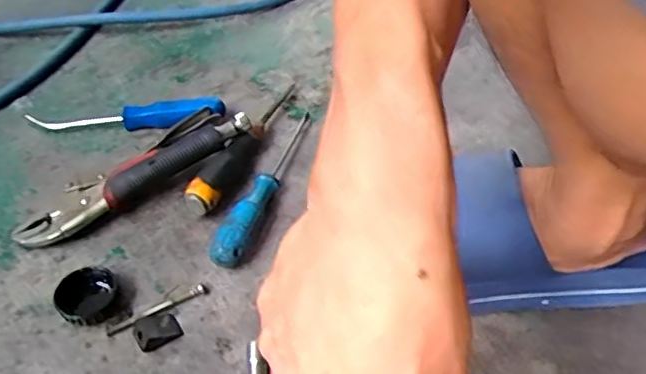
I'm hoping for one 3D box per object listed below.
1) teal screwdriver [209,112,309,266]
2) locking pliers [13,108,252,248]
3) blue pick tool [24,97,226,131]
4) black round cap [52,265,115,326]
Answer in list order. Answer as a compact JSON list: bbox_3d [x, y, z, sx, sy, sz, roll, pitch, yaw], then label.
[{"bbox_3d":[-0.051,-0.007,0.530,0.028,0.027,0.197,10,46,12],"label":"teal screwdriver"},{"bbox_3d":[-0.168,-0.014,0.527,0.208,0.039,0.056,-31,52,-26],"label":"locking pliers"},{"bbox_3d":[-0.196,-0.071,0.594,0.191,0.023,0.021,-1,45,1],"label":"blue pick tool"},{"bbox_3d":[-0.178,0.082,0.447,0.043,0.021,0.038,-22,48,-19],"label":"black round cap"}]

